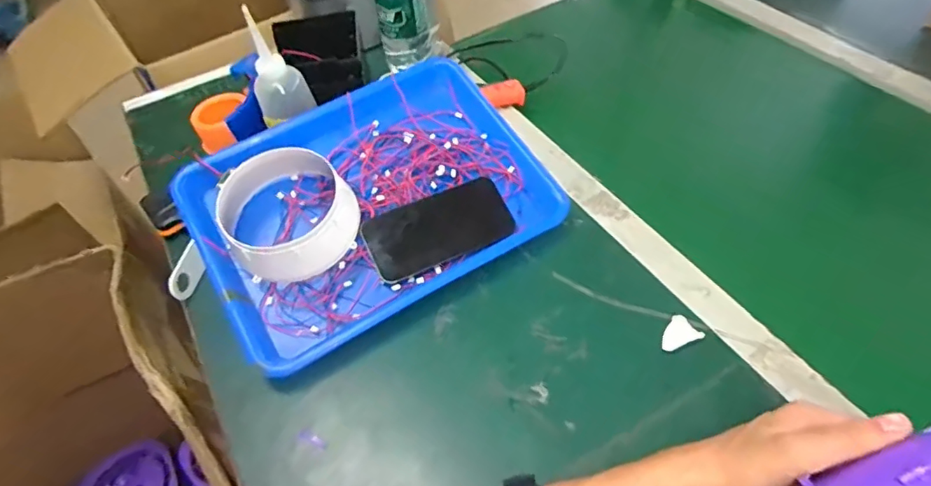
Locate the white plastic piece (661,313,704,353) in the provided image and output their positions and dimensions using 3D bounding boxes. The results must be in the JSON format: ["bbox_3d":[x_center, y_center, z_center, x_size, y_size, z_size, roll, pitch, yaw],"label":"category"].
[{"bbox_3d":[0.186,0.082,0.457,0.027,0.015,0.031,36,62,28],"label":"white plastic piece"}]

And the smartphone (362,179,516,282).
[{"bbox_3d":[-0.026,-0.014,0.530,0.144,0.008,0.074,-23,71,-10],"label":"smartphone"}]

